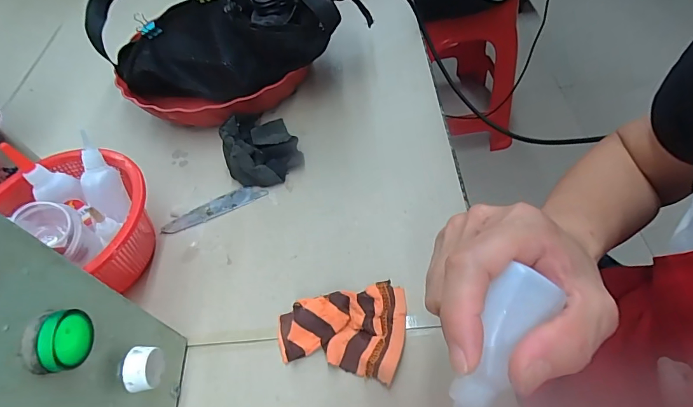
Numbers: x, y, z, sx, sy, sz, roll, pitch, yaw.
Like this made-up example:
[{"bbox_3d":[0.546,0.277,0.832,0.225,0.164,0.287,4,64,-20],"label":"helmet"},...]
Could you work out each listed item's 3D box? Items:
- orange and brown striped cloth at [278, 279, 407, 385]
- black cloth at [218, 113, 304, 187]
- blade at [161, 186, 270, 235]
[{"bbox_3d":[-0.003,0.094,0.323,0.095,0.018,0.072,6,54,8],"label":"orange and brown striped cloth"},{"bbox_3d":[-0.094,-0.061,0.437,0.074,0.034,0.092,-25,55,-10],"label":"black cloth"},{"bbox_3d":[-0.134,0.005,0.414,0.106,0.004,0.021,-23,62,-9],"label":"blade"}]

